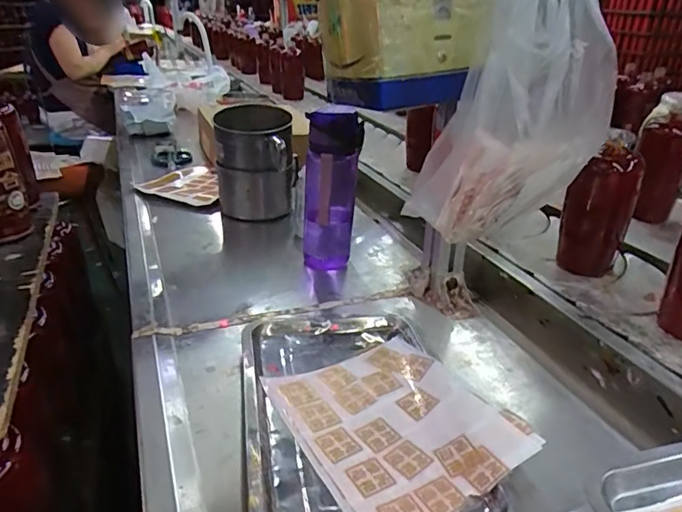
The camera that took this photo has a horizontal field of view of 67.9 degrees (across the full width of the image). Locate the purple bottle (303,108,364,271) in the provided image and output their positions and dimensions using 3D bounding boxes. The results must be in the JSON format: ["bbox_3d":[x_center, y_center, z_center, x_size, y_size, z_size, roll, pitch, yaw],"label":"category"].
[{"bbox_3d":[-0.014,-0.090,0.710,0.078,0.231,0.073,0,28,-1],"label":"purple bottle"}]

